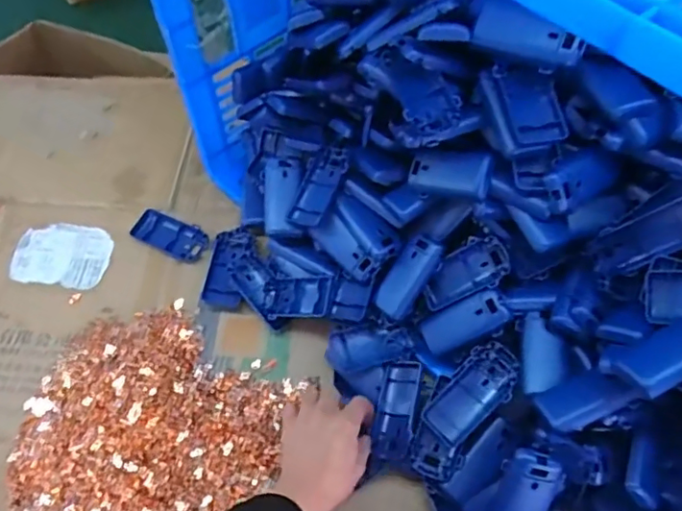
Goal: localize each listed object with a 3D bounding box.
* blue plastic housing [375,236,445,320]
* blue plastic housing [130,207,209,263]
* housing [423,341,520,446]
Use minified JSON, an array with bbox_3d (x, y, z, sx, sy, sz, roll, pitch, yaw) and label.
[{"bbox_3d":[0.070,0.021,0.576,0.039,0.016,0.087,30,92,13],"label":"blue plastic housing"},{"bbox_3d":[-0.211,-0.024,0.693,0.096,0.008,0.049,21,64,10],"label":"blue plastic housing"},{"bbox_3d":[0.130,0.135,0.543,0.049,0.017,0.105,41,82,18],"label":"housing"}]

